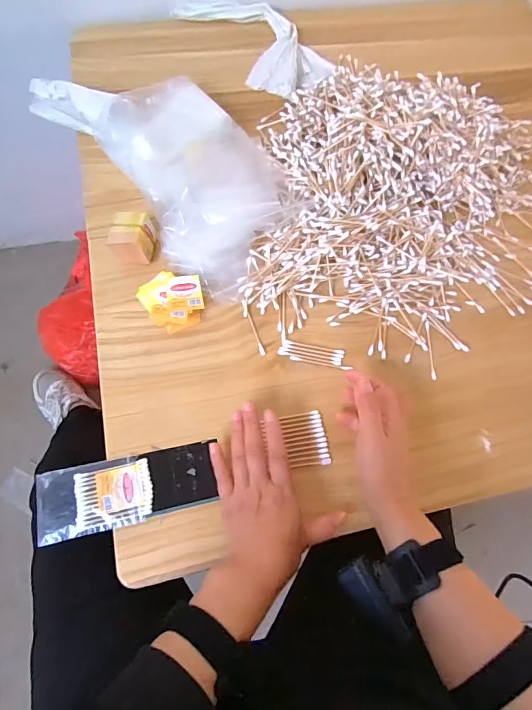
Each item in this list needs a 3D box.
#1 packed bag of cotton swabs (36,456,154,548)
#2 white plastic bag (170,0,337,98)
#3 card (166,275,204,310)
[{"bbox_3d":[-0.168,0.138,0.400,0.110,0.007,0.066,-11,72,-7],"label":"packed bag of cotton swabs"},{"bbox_3d":[-0.023,-0.497,0.633,0.121,0.029,0.270,-37,76,-14],"label":"white plastic bag"},{"bbox_3d":[-0.092,-0.071,0.465,0.039,0.005,0.041,-6,68,-13],"label":"card"}]

